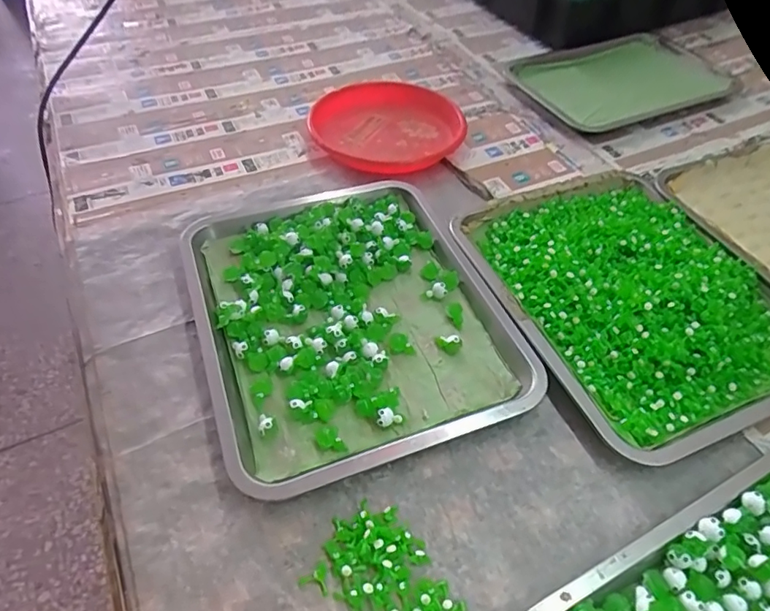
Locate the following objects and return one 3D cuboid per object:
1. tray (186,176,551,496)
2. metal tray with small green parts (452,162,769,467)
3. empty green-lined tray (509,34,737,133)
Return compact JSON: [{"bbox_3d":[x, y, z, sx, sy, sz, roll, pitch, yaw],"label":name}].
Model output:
[{"bbox_3d":[-0.036,-0.001,0.480,0.260,0.021,0.313,-17,53,-13],"label":"tray"},{"bbox_3d":[0.237,-0.020,0.496,0.249,0.032,0.302,-20,53,-15],"label":"metal tray with small green parts"},{"bbox_3d":[0.343,-0.330,0.753,0.271,0.020,0.186,-18,53,-14],"label":"empty green-lined tray"}]

